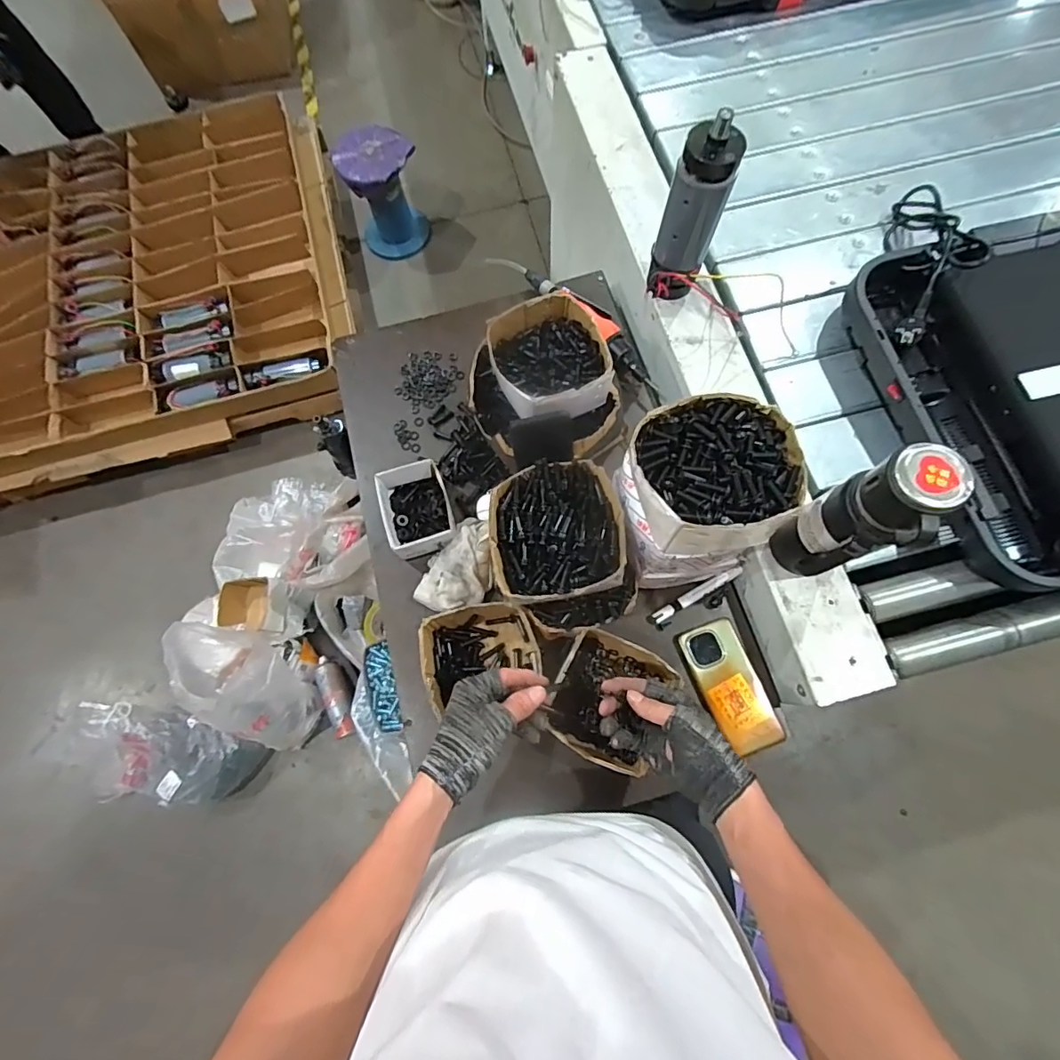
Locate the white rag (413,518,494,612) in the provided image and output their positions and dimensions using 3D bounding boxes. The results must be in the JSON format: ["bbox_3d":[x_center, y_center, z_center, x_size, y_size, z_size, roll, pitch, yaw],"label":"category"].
[{"bbox_3d":[-0.097,0.048,0.687,0.093,0.037,0.133,14,74,6],"label":"white rag"}]

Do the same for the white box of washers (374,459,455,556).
[{"bbox_3d":[-0.161,-0.032,0.712,0.095,0.061,0.134,-18,73,-4],"label":"white box of washers"}]

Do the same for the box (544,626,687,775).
[{"bbox_3d":[0.095,0.210,0.621,0.126,0.070,0.143,22,75,8],"label":"box"}]

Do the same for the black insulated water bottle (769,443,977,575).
[{"bbox_3d":[0.334,-0.006,0.520,0.071,0.235,0.074,-34,75,-8],"label":"black insulated water bottle"}]

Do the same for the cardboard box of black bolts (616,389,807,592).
[{"bbox_3d":[0.188,-0.036,0.565,0.164,0.194,0.151,-8,73,0],"label":"cardboard box of black bolts"}]

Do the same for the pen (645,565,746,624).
[{"bbox_3d":[0.227,0.089,0.680,0.145,0.015,0.017,-29,74,-7],"label":"pen"}]

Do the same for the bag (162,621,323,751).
[{"bbox_3d":[-0.673,0.362,1.136,0.287,0.280,0.254,10,74,5],"label":"bag"}]

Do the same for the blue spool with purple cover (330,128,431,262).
[{"bbox_3d":[-0.469,-1.081,1.594,0.220,0.292,0.220,-1,73,2],"label":"blue spool with purple cover"}]

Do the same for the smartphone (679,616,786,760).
[{"bbox_3d":[0.262,0.204,0.646,0.079,0.014,0.163,-20,74,-4],"label":"smartphone"}]

